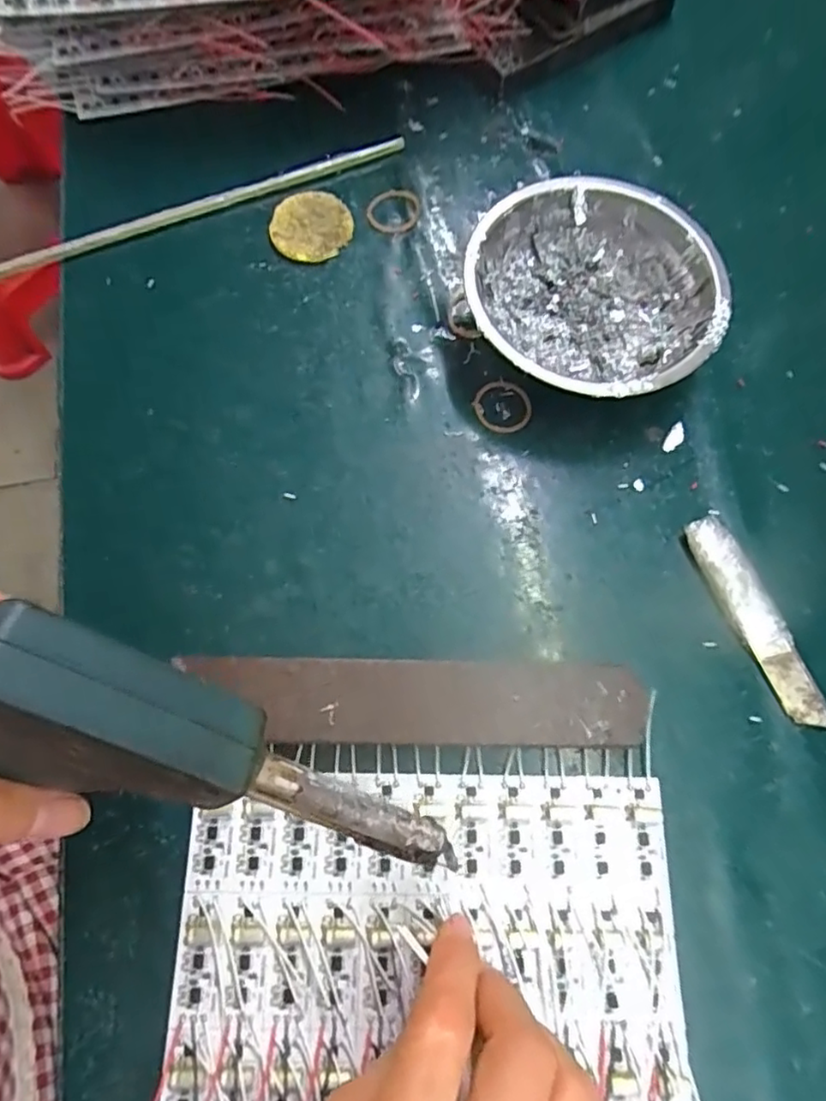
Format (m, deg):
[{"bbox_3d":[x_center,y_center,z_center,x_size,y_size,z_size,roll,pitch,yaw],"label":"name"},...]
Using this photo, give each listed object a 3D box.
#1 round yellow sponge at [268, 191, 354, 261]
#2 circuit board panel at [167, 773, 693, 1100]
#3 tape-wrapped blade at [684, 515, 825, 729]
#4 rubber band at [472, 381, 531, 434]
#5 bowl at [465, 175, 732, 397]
[{"bbox_3d":[-0.057,-0.183,0.349,0.041,0.008,0.043,0,72,-1],"label":"round yellow sponge"},{"bbox_3d":[0.006,0.204,0.227,0.192,0.009,0.226,1,72,-1],"label":"circuit board panel"},{"bbox_3d":[0.158,0.032,0.285,0.022,0.010,0.103,-22,74,-8],"label":"tape-wrapped blade"},{"bbox_3d":[0.046,-0.075,0.320,0.028,0.004,0.029,0,72,-1],"label":"rubber band"},{"bbox_3d":[0.088,-0.124,0.315,0.121,0.043,0.117,0,72,-1],"label":"bowl"}]

